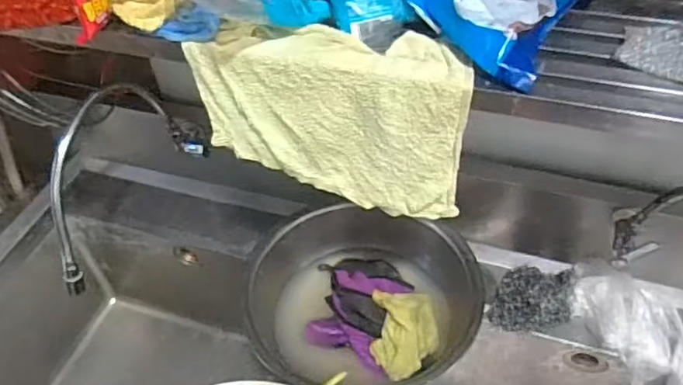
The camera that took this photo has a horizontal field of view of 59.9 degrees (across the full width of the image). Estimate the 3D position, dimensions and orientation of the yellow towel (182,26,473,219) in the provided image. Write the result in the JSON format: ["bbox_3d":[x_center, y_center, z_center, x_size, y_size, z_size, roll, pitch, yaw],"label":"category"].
[{"bbox_3d":[-0.012,-0.074,0.616,0.281,0.172,0.062,9,48,13],"label":"yellow towel"}]

